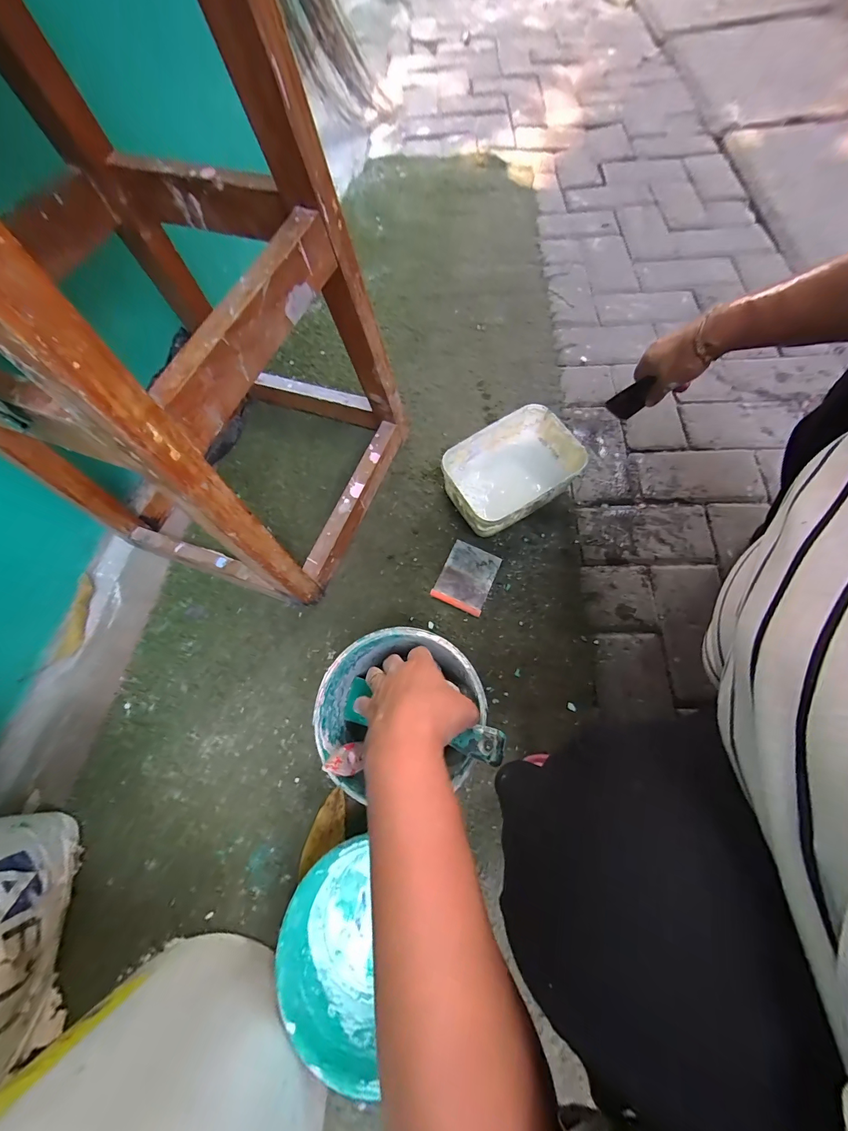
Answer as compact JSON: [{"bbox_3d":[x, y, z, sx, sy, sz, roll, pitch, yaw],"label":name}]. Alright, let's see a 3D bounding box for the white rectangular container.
[{"bbox_3d":[0.135,-0.140,0.583,0.192,0.092,0.138,-32,72,-10],"label":"white rectangular container"}]

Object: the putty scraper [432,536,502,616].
[{"bbox_3d":[0.068,0.017,0.574,0.079,0.007,0.103,23,72,10],"label":"putty scraper"}]

